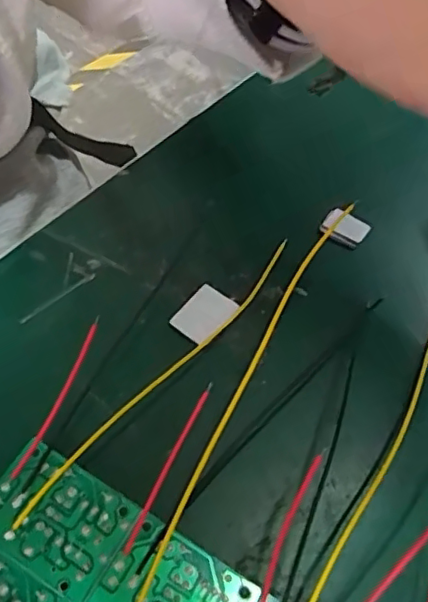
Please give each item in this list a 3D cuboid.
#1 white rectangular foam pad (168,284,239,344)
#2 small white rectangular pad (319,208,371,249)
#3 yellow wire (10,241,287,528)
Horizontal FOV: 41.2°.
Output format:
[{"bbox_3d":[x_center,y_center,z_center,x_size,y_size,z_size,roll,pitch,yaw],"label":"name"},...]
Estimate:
[{"bbox_3d":[-0.004,0.004,0.188,0.014,0.004,0.019,36,65,16],"label":"white rectangular foam pad"},{"bbox_3d":[0.048,-0.027,0.209,0.015,0.005,0.010,32,62,14],"label":"small white rectangular pad"},{"bbox_3d":[-0.012,0.018,0.172,0.005,0.009,0.123,36,63,16],"label":"yellow wire"}]

